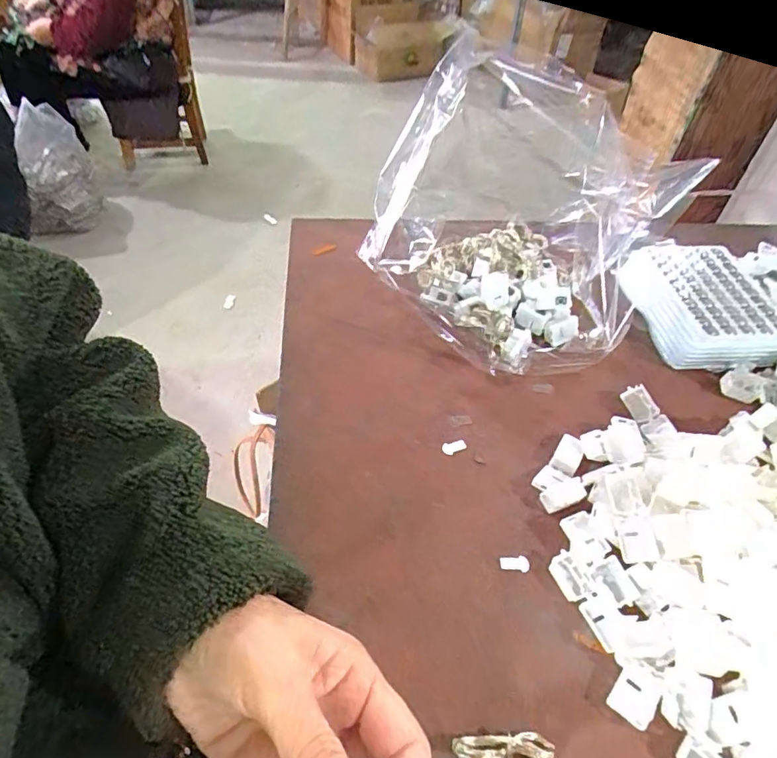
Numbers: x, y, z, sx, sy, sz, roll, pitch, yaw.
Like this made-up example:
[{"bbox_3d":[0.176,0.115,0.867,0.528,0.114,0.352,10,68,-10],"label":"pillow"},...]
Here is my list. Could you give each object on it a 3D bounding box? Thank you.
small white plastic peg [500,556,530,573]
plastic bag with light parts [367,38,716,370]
[{"bbox_3d":[0.077,0.113,0.322,0.018,0.004,0.008,7,48,2],"label":"small white plastic peg"},{"bbox_3d":[0.115,-0.144,0.429,0.204,0.175,0.218,22,50,15],"label":"plastic bag with light parts"}]

